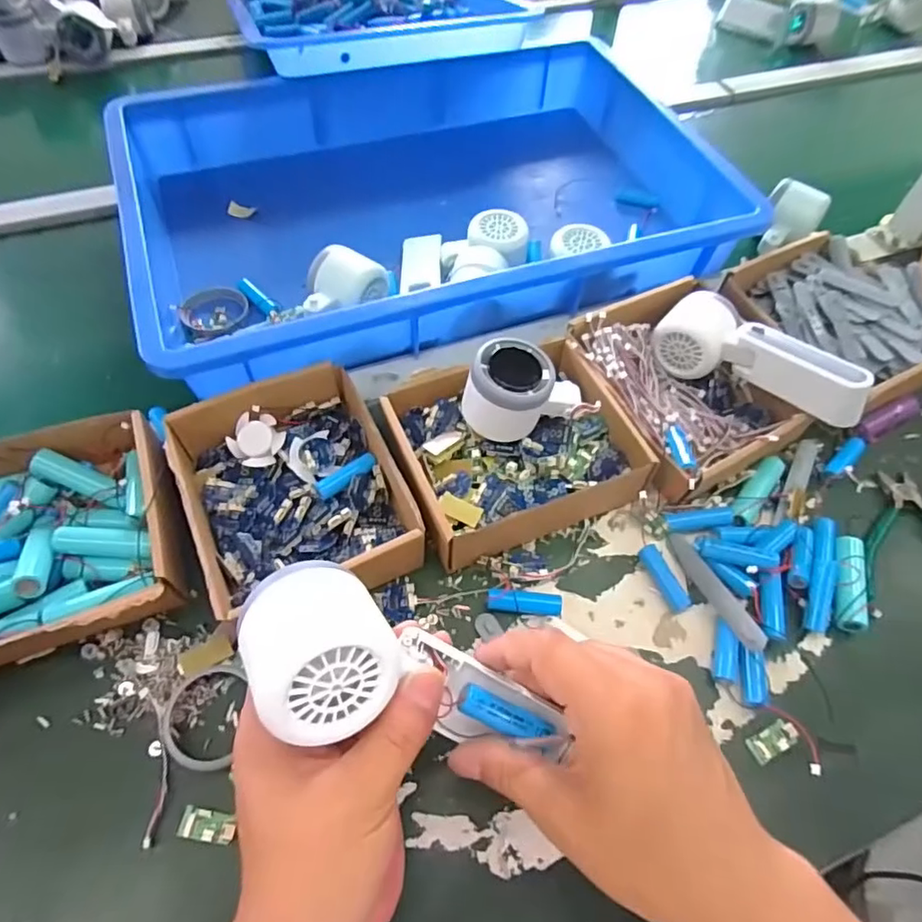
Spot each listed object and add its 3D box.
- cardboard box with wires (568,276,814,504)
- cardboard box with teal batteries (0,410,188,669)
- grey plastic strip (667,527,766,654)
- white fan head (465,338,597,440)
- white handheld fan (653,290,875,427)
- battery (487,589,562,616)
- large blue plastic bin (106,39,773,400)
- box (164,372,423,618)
[{"bbox_3d":[0.180,-0.060,0.473,0.144,0.053,0.166,-24,61,-16],"label":"cardboard box with wires"},{"bbox_3d":[-0.278,0.054,0.383,0.172,0.056,0.157,-14,59,-11],"label":"cardboard box with teal batteries"},{"bbox_3d":[0.174,0.089,0.398,0.011,0.018,0.096,-17,47,-11],"label":"grey plastic strip"},{"bbox_3d":[0.048,-0.054,0.418,0.093,0.055,0.055,-9,58,-8],"label":"white fan head"},{"bbox_3d":[0.238,-0.083,0.458,0.061,0.051,0.164,-39,52,-21],"label":"white handheld fan"},{"bbox_3d":[0.043,0.099,0.394,0.049,0.015,0.014,7,57,2],"label":"battery"},{"bbox_3d":[-0.040,-0.282,0.624,0.566,0.150,0.423,-19,60,-14],"label":"large blue plastic bin"},{"bbox_3d":[-0.119,0.018,0.413,0.136,0.045,0.169,-20,60,-14],"label":"box"}]

